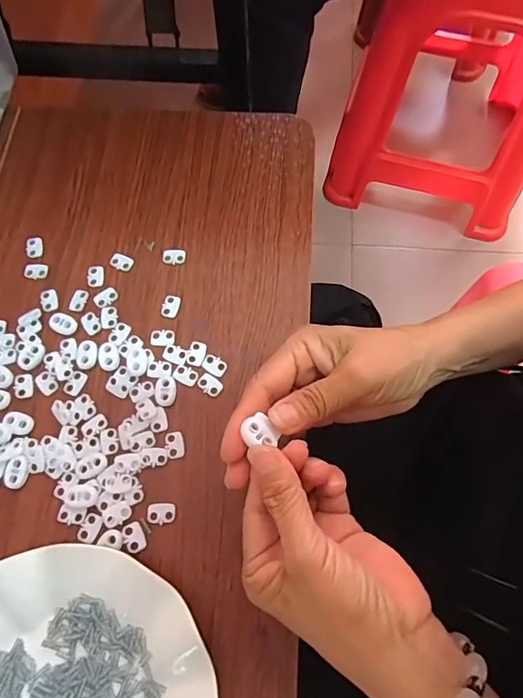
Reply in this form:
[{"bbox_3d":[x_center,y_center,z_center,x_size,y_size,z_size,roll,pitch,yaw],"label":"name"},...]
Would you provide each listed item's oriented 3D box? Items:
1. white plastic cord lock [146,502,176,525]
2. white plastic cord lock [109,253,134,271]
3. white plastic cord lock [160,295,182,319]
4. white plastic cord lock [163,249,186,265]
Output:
[{"bbox_3d":[-0.069,0.112,0.318,0.019,0.004,0.013,0,69,1],"label":"white plastic cord lock"},{"bbox_3d":[-0.117,-0.073,0.389,0.019,0.004,0.013,19,71,8],"label":"white plastic cord lock"},{"bbox_3d":[-0.073,-0.035,0.374,0.014,0.004,0.019,10,70,5],"label":"white plastic cord lock"},{"bbox_3d":[-0.073,-0.077,0.390,0.019,0.004,0.014,-3,69,0],"label":"white plastic cord lock"}]

